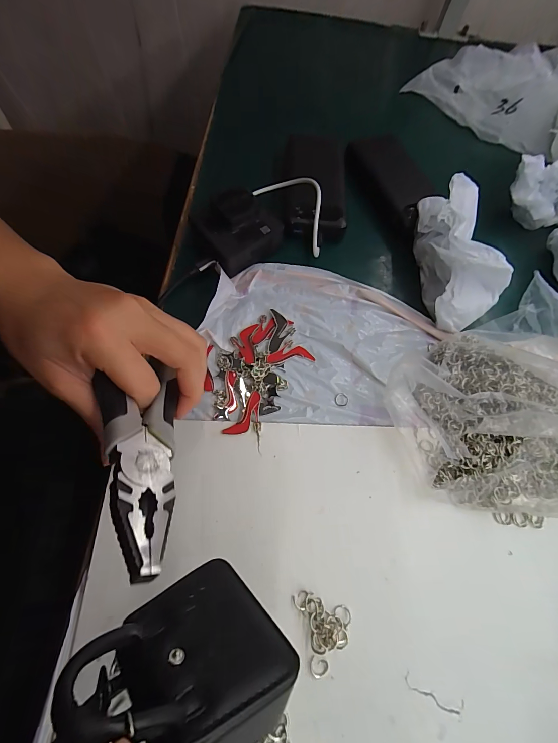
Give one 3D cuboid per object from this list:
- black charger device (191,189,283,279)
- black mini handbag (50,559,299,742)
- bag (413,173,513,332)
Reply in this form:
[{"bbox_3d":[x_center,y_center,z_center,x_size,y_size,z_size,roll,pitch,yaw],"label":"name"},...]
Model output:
[{"bbox_3d":[-0.041,-0.151,0.338,0.081,0.039,0.069,-33,73,-16],"label":"black charger device"},{"bbox_3d":[-0.045,0.142,0.147,0.074,0.095,0.044,23,105,39],"label":"black mini handbag"},{"bbox_3d":[0.183,-0.118,0.324,0.066,0.068,0.145,-2,67,-5],"label":"bag"}]

